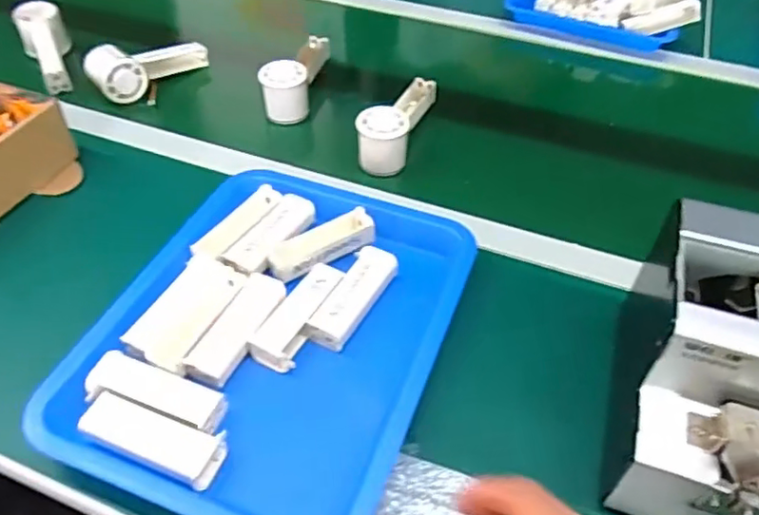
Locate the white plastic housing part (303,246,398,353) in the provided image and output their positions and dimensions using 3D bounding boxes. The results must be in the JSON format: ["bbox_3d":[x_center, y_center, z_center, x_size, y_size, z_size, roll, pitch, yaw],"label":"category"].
[{"bbox_3d":[-0.022,0.032,0.528,0.037,0.014,0.109,22,51,19],"label":"white plastic housing part"}]

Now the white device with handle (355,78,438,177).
[{"bbox_3d":[0.022,-0.166,0.714,0.055,0.059,0.152,14,49,12],"label":"white device with handle"}]

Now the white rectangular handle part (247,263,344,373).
[{"bbox_3d":[-0.068,0.051,0.519,0.035,0.024,0.103,21,51,18],"label":"white rectangular handle part"}]

